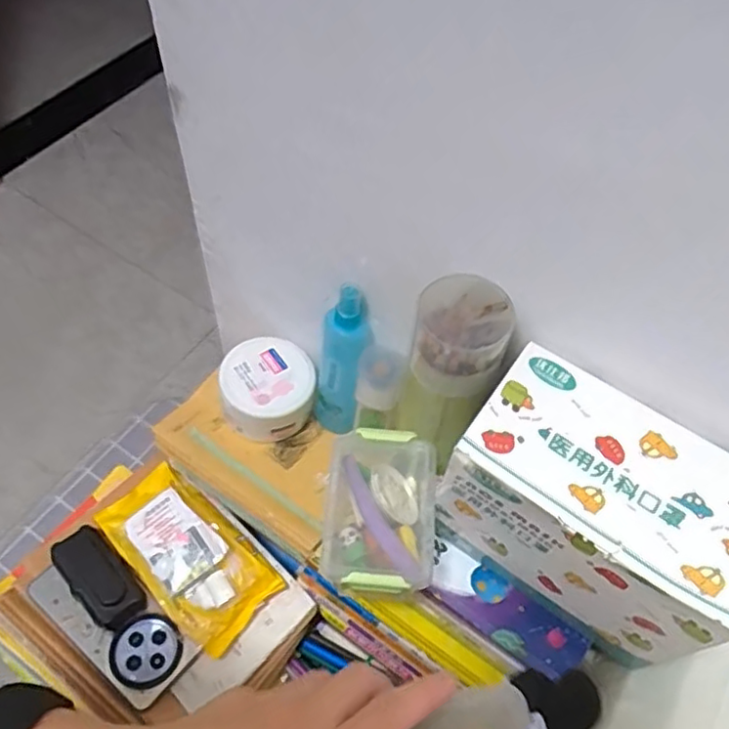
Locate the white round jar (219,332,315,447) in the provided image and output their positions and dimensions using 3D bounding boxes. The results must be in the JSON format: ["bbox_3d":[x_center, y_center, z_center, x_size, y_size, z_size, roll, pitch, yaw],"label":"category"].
[{"bbox_3d":[-0.097,0.025,0.644,0.092,0.058,0.092,-7,59,-9],"label":"white round jar"}]

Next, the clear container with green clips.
[{"bbox_3d":[0.012,0.112,0.484,0.078,0.036,0.121,5,58,-1],"label":"clear container with green clips"}]

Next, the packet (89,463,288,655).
[{"bbox_3d":[-0.181,0.185,0.644,0.192,0.035,0.098,39,63,18],"label":"packet"}]

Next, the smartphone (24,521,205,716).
[{"bbox_3d":[-0.245,0.242,0.614,0.174,0.016,0.082,41,79,13],"label":"smartphone"}]

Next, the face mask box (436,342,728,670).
[{"bbox_3d":[0.155,0.108,0.445,0.191,0.144,0.112,35,62,16],"label":"face mask box"}]

